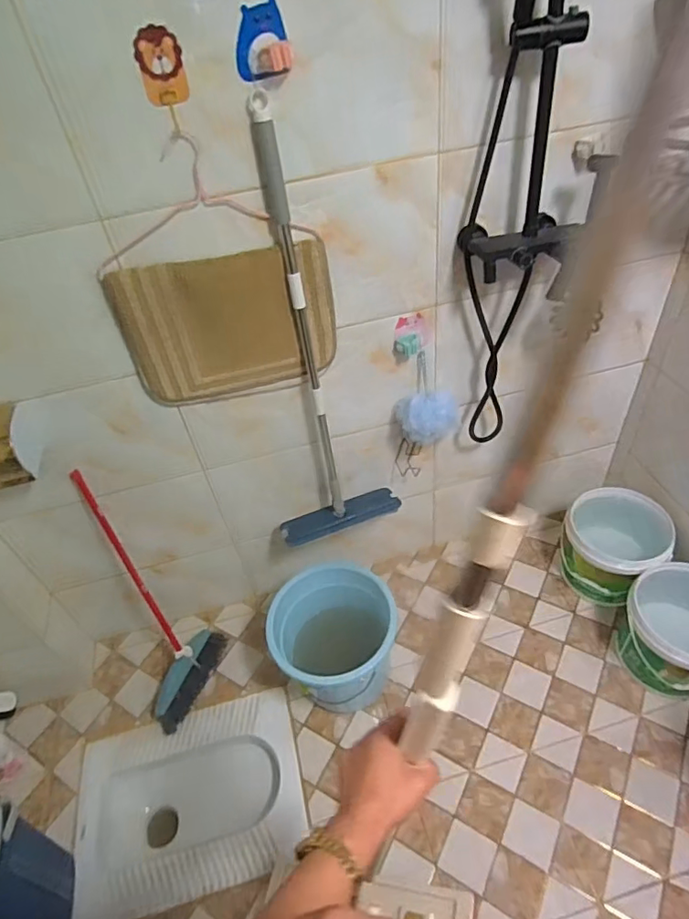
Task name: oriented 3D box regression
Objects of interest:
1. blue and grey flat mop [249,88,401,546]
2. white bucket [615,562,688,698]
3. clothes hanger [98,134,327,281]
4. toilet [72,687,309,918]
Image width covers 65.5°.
[{"bbox_3d":[-0.062,-0.190,1.140,0.295,0.978,0.131,-10,44,-2],"label":"blue and grey flat mop"},{"bbox_3d":[0.843,0.441,1.350,0.245,0.285,0.266,-4,44,4],"label":"white bucket"},{"bbox_3d":[-0.250,-0.443,0.920,0.409,0.201,0.025,-14,44,-6],"label":"clothes hanger"},{"bbox_3d":[-0.387,0.907,1.403,0.569,0.177,0.412,-13,44,-5],"label":"toilet"}]

